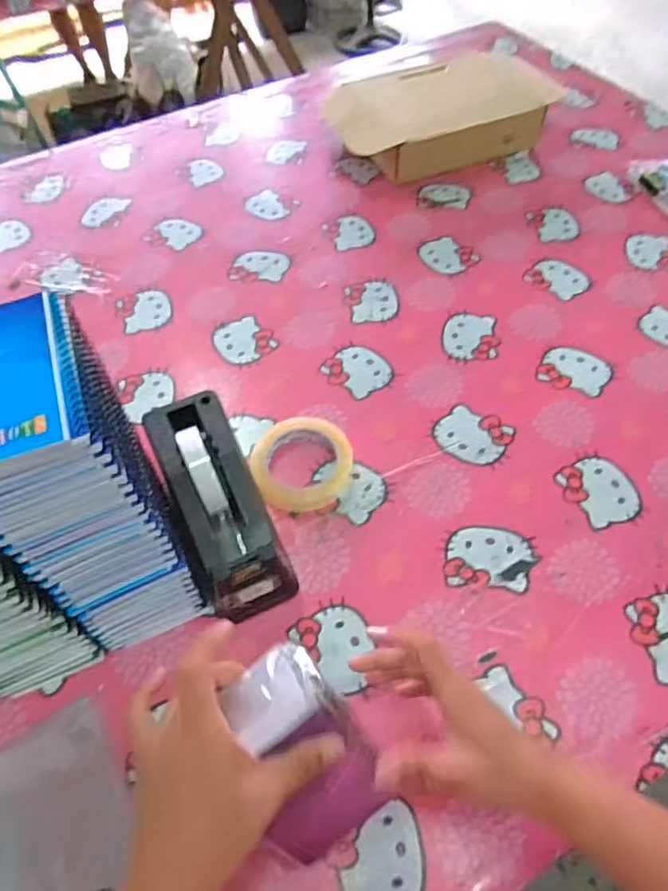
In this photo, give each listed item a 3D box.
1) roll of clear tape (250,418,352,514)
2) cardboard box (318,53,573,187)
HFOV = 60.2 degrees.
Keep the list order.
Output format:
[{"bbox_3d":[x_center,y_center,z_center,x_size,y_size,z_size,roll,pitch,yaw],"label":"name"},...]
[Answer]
[{"bbox_3d":[-0.034,0.016,0.614,0.105,0.026,0.102,-1,56,1],"label":"roll of clear tape"},{"bbox_3d":[0.182,-0.551,0.944,0.350,0.115,0.211,-23,58,-13],"label":"cardboard box"}]

